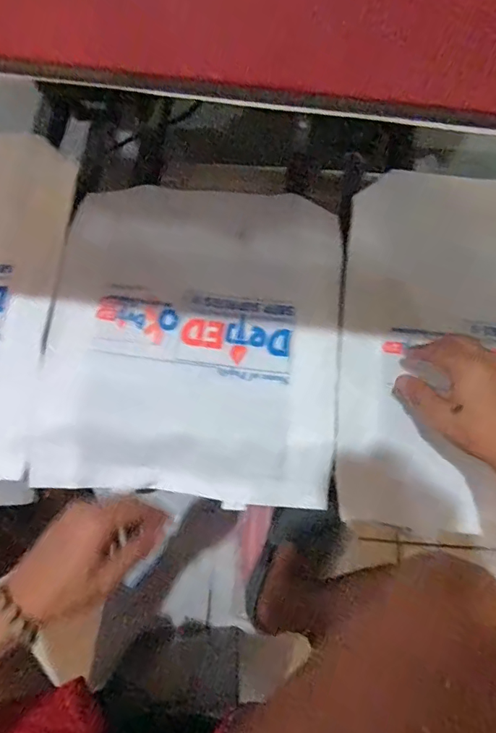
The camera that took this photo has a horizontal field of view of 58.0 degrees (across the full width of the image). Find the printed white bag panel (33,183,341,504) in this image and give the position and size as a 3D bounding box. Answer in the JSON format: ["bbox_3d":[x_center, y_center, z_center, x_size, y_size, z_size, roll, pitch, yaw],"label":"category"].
[{"bbox_3d":[-0.058,-0.037,0.524,0.318,0.040,0.365,6,77,0],"label":"printed white bag panel"}]

